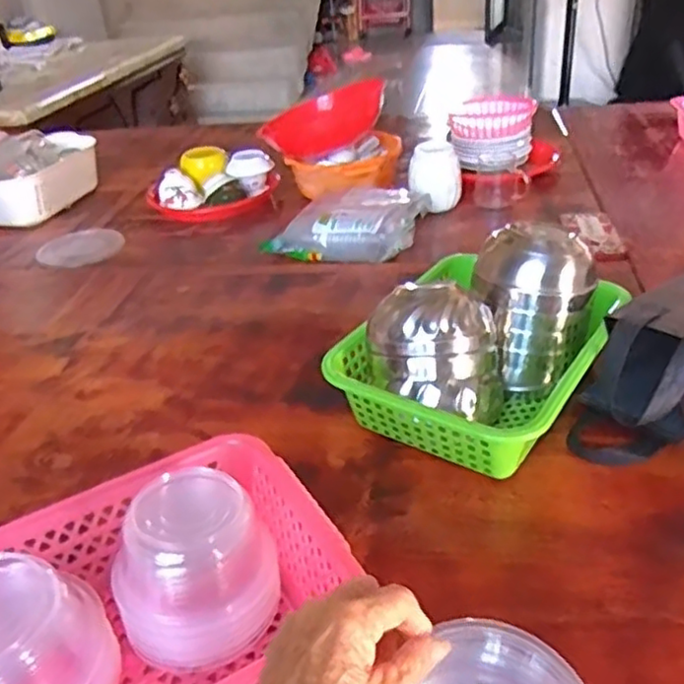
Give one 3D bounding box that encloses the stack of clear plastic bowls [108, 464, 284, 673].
[{"bbox_3d":[-0.105,0.160,0.482,0.110,0.101,0.092,-20,35,-21],"label":"stack of clear plastic bowls"}]

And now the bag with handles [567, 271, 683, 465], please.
[{"bbox_3d":[0.360,-0.007,0.690,0.359,0.101,0.105,-31,40,-34],"label":"bag with handles"}]

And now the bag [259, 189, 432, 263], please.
[{"bbox_3d":[0.006,-0.188,1.074,0.239,0.066,0.154,4,34,15],"label":"bag"}]

